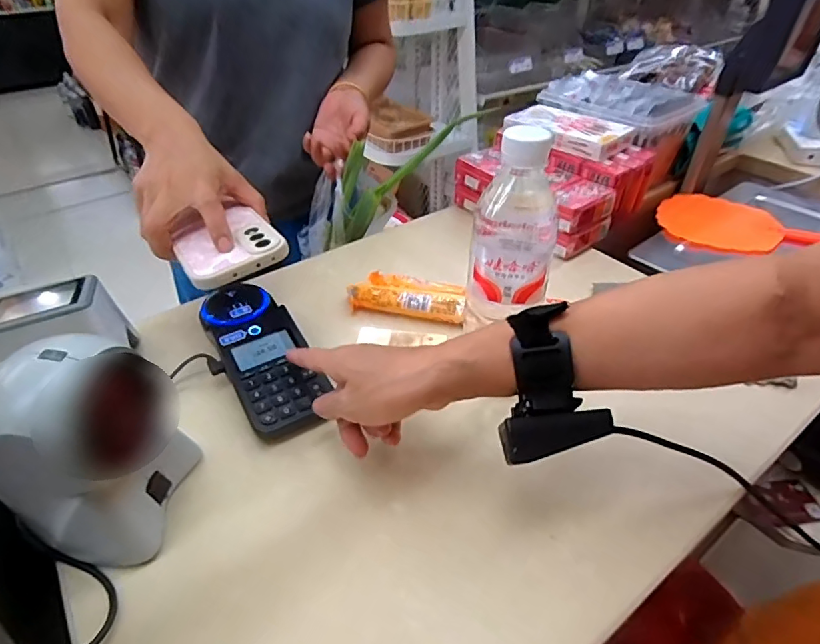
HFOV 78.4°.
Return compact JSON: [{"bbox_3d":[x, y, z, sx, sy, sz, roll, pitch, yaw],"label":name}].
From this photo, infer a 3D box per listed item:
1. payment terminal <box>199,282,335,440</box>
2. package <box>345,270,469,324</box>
[{"bbox_3d":[-0.144,0.024,0.480,0.076,0.034,0.206,-20,42,-22],"label":"payment terminal"},{"bbox_3d":[-0.001,-0.026,0.551,0.126,0.029,0.053,9,40,12],"label":"package"}]

